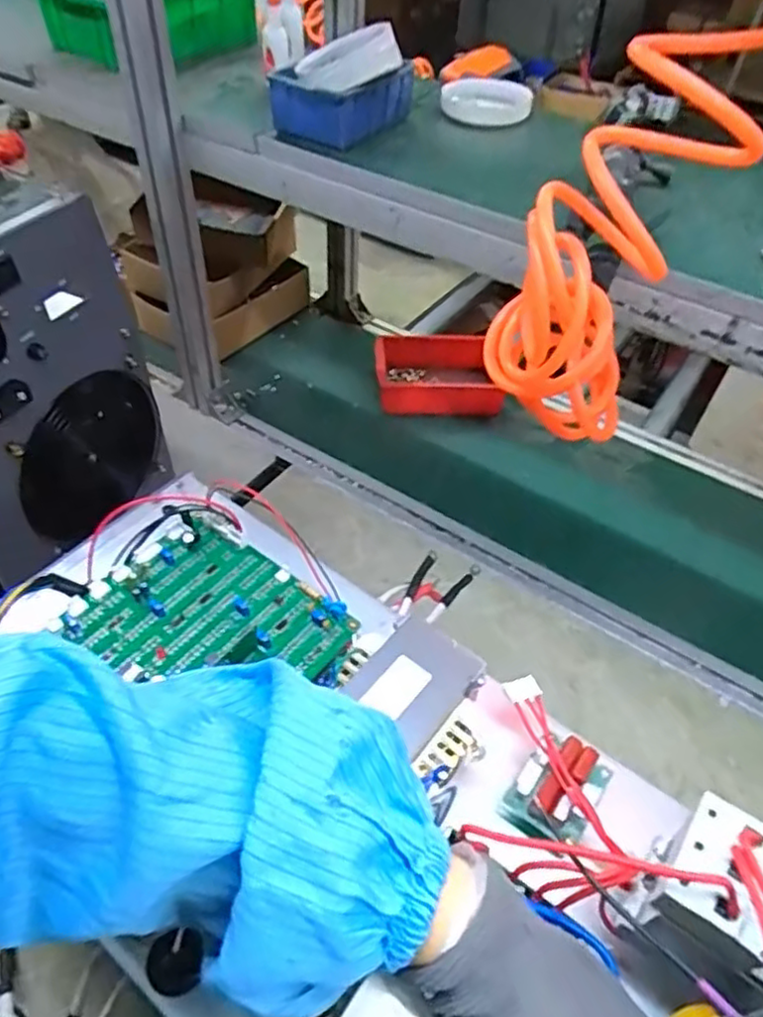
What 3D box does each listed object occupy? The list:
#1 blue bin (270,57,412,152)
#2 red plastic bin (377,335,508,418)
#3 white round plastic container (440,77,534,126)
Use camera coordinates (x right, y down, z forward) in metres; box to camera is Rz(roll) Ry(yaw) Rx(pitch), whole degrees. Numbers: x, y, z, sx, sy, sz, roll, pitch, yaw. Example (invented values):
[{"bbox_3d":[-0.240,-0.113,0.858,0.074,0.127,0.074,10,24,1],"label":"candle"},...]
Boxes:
[{"bbox_3d":[-0.041,-0.434,0.711,0.105,0.056,0.130,26,51,18],"label":"blue bin"},{"bbox_3d":[0.091,-0.206,1.047,0.201,0.062,0.136,-1,48,-4],"label":"red plastic bin"},{"bbox_3d":[0.123,-0.470,0.779,0.109,0.032,0.056,-5,49,-8],"label":"white round plastic container"}]

